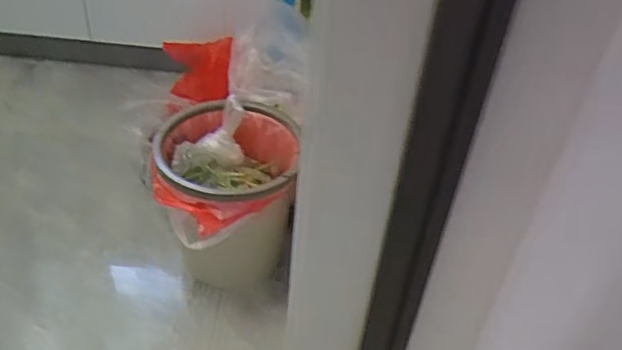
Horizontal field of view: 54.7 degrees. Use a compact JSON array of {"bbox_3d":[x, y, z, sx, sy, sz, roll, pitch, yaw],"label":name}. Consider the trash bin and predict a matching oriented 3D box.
[{"bbox_3d":[-0.167,0.056,1.129,0.221,0.274,0.275,0,40,-6],"label":"trash bin"}]

